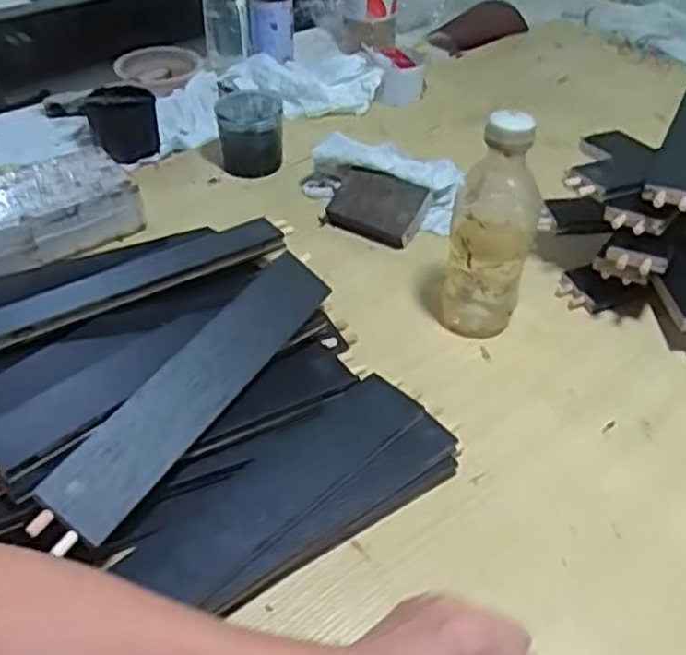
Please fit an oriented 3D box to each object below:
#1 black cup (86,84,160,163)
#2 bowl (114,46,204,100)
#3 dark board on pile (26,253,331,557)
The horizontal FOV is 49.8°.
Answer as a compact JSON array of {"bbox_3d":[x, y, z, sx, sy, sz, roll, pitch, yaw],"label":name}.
[{"bbox_3d":[-0.284,-0.263,0.956,0.085,0.085,0.074,-10,43,-11],"label":"black cup"},{"bbox_3d":[-0.277,-0.388,1.118,0.127,0.039,0.119,-13,44,-14],"label":"bowl"},{"bbox_3d":[-0.108,0.042,0.564,0.056,0.011,0.302,44,52,-4],"label":"dark board on pile"}]

